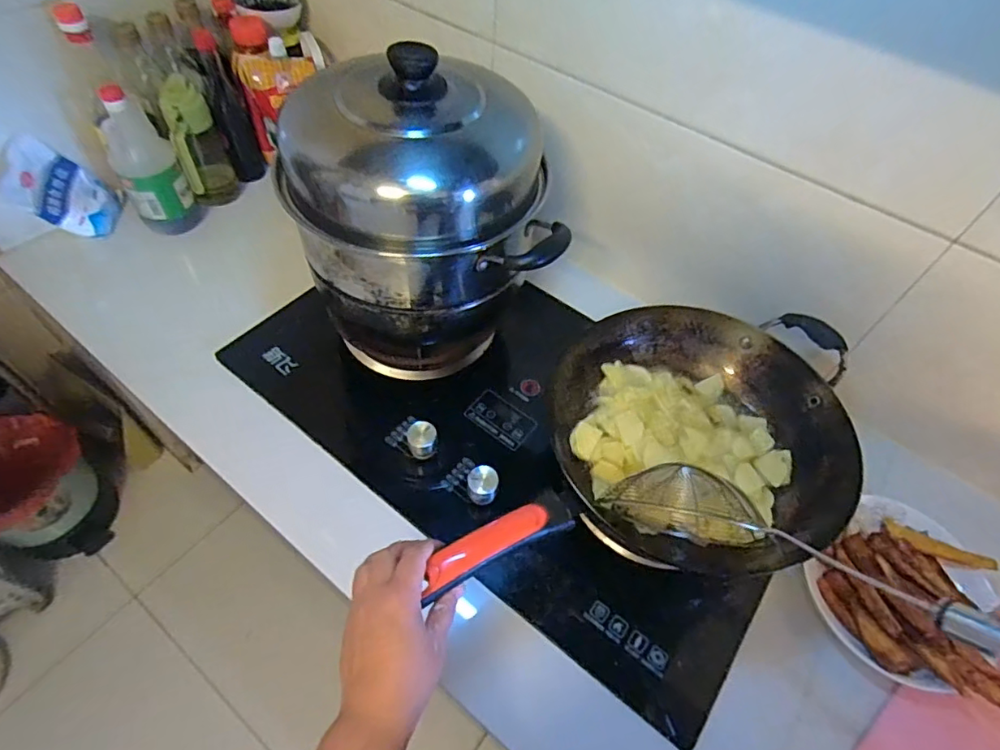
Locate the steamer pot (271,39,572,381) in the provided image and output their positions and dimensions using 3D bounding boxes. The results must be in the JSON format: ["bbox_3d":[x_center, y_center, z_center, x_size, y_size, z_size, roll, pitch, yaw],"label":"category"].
[{"bbox_3d":[-0.092,-0.177,0.662,0.275,0.347,0.255,-5,55,-8],"label":"steamer pot"}]

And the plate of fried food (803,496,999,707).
[{"bbox_3d":[0.455,0.242,0.593,0.192,0.055,0.185,2,54,-3],"label":"plate of fried food"}]

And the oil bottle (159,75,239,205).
[{"bbox_3d":[-0.475,-0.365,0.860,0.071,0.182,0.098,-22,59,-19],"label":"oil bottle"}]

